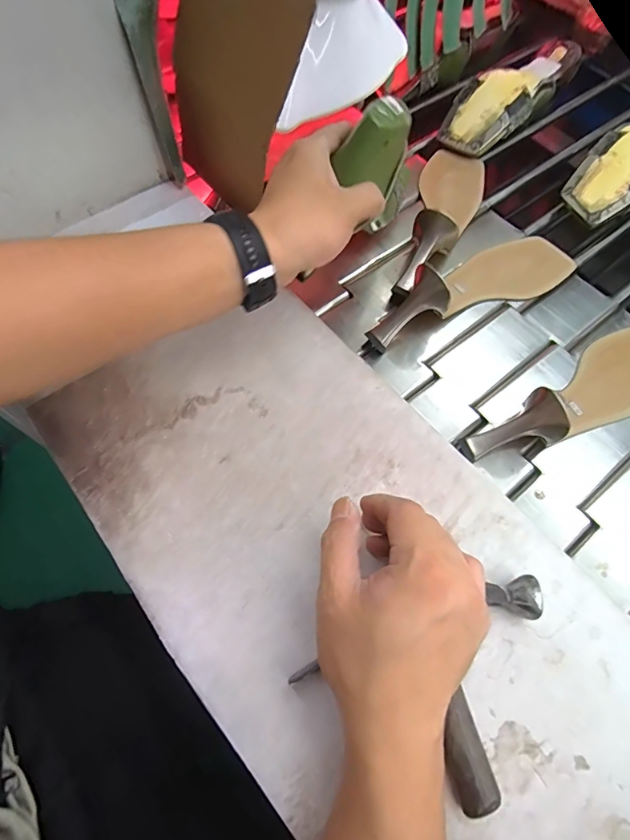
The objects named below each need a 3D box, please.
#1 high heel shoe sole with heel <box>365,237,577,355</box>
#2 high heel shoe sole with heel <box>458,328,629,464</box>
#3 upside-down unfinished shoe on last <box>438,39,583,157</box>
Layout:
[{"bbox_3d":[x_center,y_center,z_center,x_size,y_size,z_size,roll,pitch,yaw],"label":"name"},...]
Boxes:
[{"bbox_3d":[0.167,-0.152,0.475,0.267,0.063,0.075,-24,68,-13],"label":"high heel shoe sole with heel"},{"bbox_3d":[0.254,-0.023,0.419,0.253,0.060,0.072,-33,70,-16],"label":"high heel shoe sole with heel"},{"bbox_3d":[0.259,-0.427,0.606,0.090,0.072,0.224,38,69,15],"label":"upside-down unfinished shoe on last"}]

